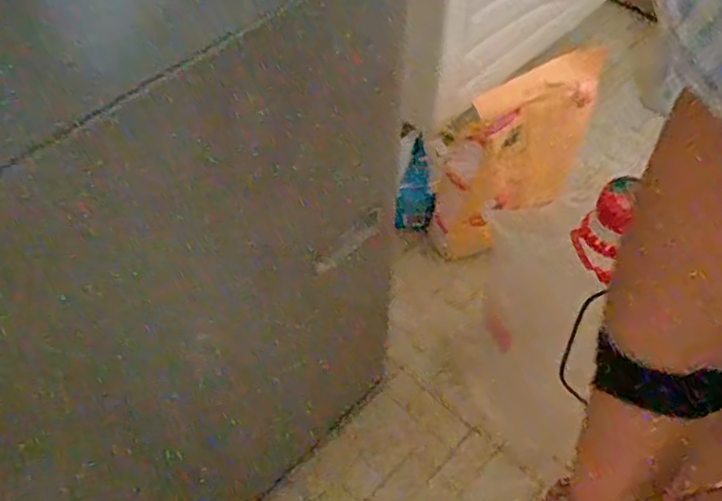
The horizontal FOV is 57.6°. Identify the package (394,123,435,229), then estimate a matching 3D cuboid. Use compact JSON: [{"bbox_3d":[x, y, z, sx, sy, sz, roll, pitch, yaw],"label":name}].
[{"bbox_3d":[0.091,-0.126,1.167,0.073,0.181,0.046,-8,27,-3],"label":"package"}]

